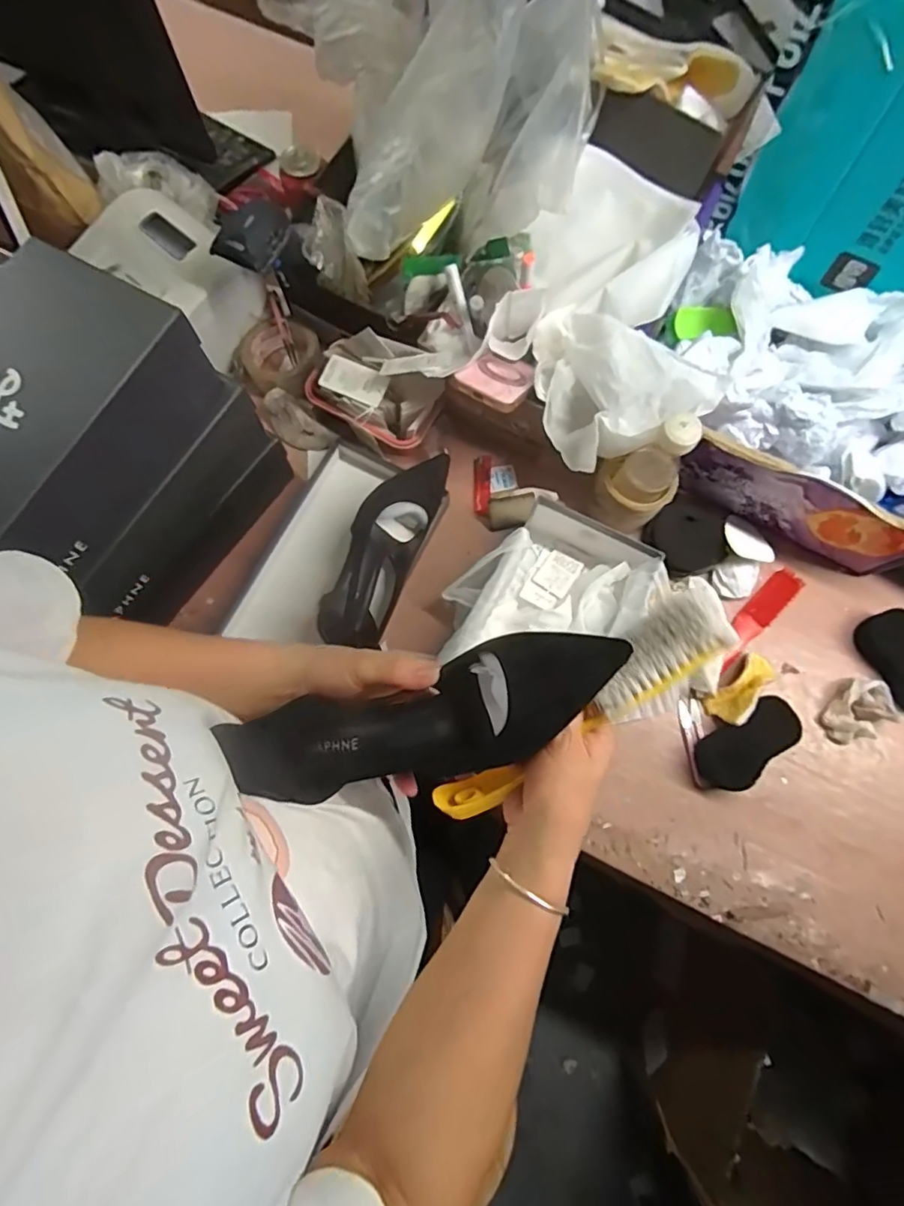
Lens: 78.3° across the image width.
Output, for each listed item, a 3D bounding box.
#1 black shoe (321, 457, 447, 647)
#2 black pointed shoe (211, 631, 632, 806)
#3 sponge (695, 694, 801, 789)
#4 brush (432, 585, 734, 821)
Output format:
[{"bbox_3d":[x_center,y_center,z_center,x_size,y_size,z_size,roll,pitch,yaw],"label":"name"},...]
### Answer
[{"bbox_3d":[-0.077,-0.068,0.663,0.079,0.085,0.237,23,78,5],"label":"black shoe"},{"bbox_3d":[-0.012,0.077,0.360,0.245,0.067,0.075,-17,78,5],"label":"black pointed shoe"},{"bbox_3d":[0.342,0.162,0.642,0.122,0.033,0.059,-37,80,-8],"label":"sponge"},{"bbox_3d":[0.085,0.079,0.378,0.231,0.033,0.050,-40,80,15],"label":"brush"}]

